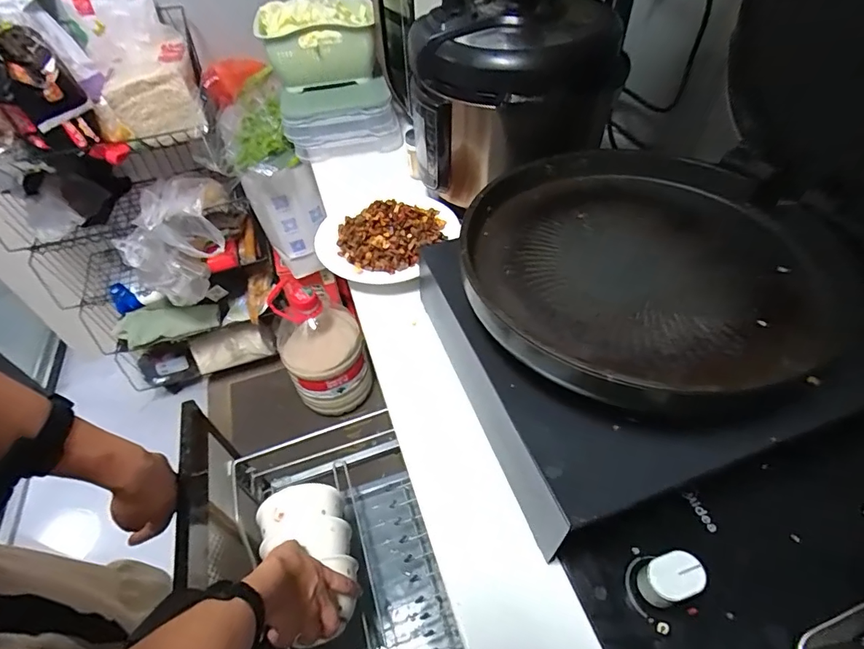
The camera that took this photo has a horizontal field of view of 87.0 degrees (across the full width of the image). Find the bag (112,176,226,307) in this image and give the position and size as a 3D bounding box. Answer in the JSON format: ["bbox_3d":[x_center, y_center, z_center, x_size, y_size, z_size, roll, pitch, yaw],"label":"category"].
[{"bbox_3d":[-0.573,-0.187,1.066,0.245,0.257,0.131,-32,53,-24],"label":"bag"}]

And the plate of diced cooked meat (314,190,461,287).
[{"bbox_3d":[-0.065,-0.132,0.655,0.204,0.055,0.168,-4,47,0],"label":"plate of diced cooked meat"}]

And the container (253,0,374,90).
[{"bbox_3d":[-0.221,-0.561,0.893,0.215,0.119,0.190,-10,47,-6],"label":"container"}]

